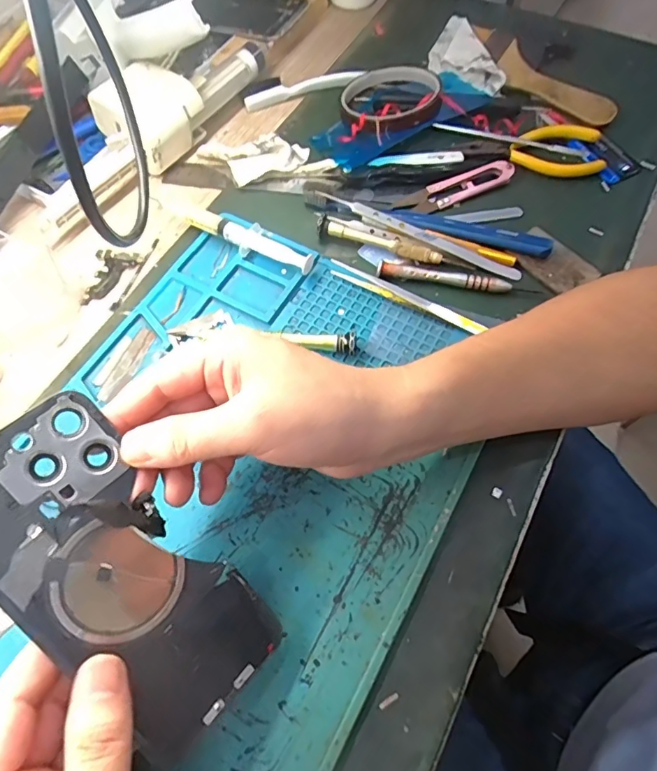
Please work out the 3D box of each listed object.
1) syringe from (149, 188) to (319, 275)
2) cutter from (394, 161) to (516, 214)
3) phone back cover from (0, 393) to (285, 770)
[{"bbox_3d":[-0.079,-0.120,0.369,0.156,0.016,0.025,33,69,16],"label":"syringe"},{"bbox_3d":[0.102,-0.159,0.393,0.095,0.018,0.028,-25,66,-11],"label":"cutter"},{"bbox_3d":[-0.089,0.082,0.211,0.072,0.007,0.154,-42,101,-29],"label":"phone back cover"}]

